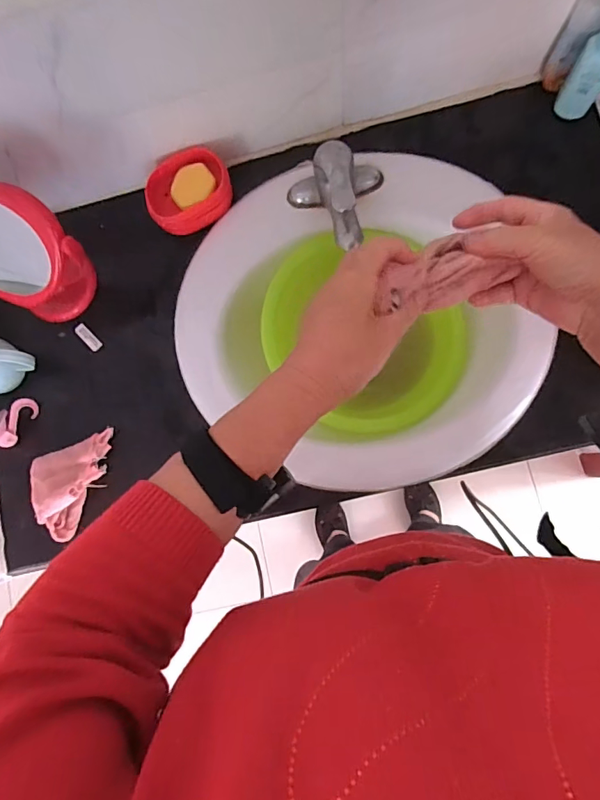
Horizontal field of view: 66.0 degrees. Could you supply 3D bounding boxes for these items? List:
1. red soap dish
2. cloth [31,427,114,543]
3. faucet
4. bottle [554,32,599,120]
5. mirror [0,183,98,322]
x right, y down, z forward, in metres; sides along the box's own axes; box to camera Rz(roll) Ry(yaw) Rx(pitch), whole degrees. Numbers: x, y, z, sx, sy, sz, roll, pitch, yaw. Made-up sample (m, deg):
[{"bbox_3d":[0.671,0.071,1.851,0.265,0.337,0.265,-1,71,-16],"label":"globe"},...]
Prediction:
[{"bbox_3d":[-0.151,-0.280,0.628,0.118,0.047,0.085,-19,82,4],"label":"red soap dish"},{"bbox_3d":[-0.302,0.103,0.599,0.096,0.040,0.126,-2,83,6],"label":"cloth"},{"bbox_3d":[0.050,-0.249,0.583,0.126,0.099,0.124,-10,83,5],"label":"faucet"},{"bbox_3d":[0.350,-0.397,0.543,0.043,0.139,0.041,-1,83,6],"label":"bottle"},{"bbox_3d":[-0.354,-0.183,0.579,0.153,0.166,0.119,26,87,8],"label":"mirror"}]

